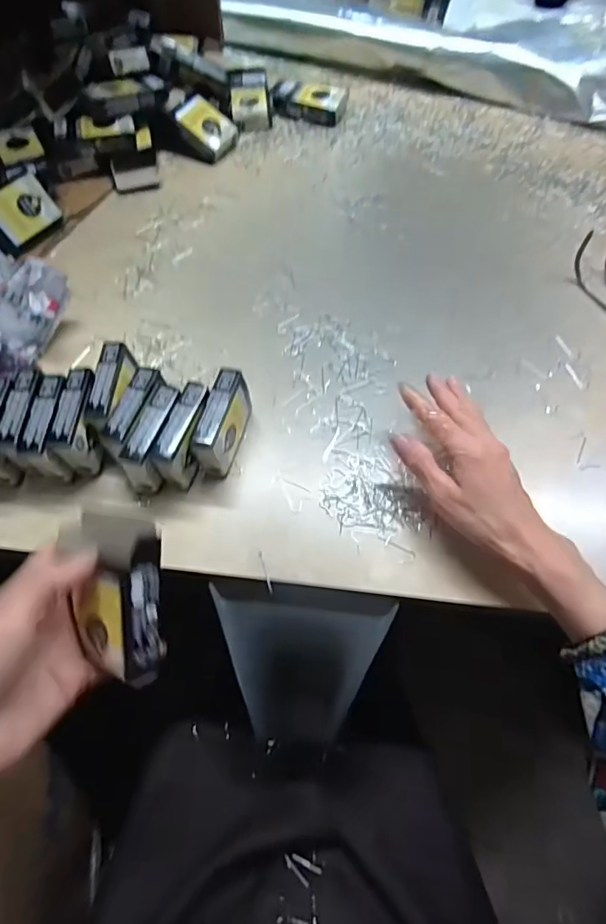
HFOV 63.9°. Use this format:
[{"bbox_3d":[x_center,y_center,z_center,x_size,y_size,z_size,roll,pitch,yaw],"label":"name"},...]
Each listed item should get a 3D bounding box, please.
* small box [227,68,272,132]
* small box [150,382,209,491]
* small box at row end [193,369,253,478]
[{"bbox_3d":[-0.069,-0.481,0.644,0.050,0.026,0.104,-7,63,-2],"label":"small box"},{"bbox_3d":[-0.094,-0.018,0.404,0.022,0.058,0.075,18,65,10],"label":"small box"},{"bbox_3d":[-0.066,-0.030,0.408,0.023,0.059,0.077,16,65,8],"label":"small box at row end"}]

